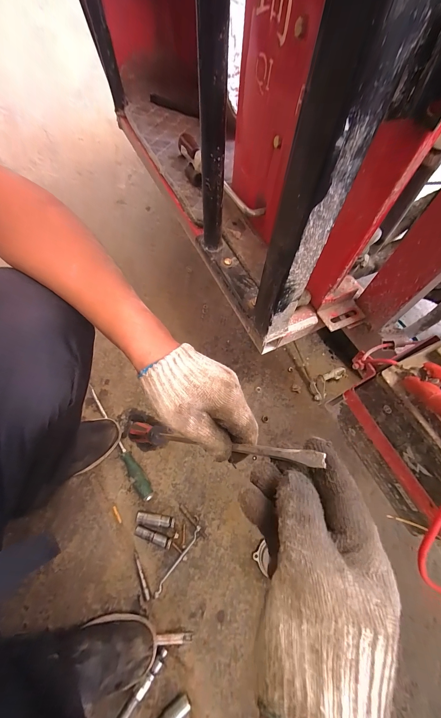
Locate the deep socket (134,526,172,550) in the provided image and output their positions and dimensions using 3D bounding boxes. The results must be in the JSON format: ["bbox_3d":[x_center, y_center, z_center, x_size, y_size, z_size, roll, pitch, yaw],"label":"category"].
[{"bbox_3d":[-0.137,0.363,0.526,0.078,0.016,0.019,19,66,6],"label":"deep socket"}]

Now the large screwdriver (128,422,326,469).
[{"bbox_3d":[-0.042,0.101,0.329,0.024,0.365,0.028,31,62,-29],"label":"large screwdriver"}]

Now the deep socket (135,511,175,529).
[{"bbox_3d":[-0.135,0.335,0.538,0.079,0.017,0.020,9,65,2],"label":"deep socket"}]

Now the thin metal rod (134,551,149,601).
[{"bbox_3d":[-0.154,0.423,0.506,0.010,0.014,0.082,-22,68,-12],"label":"thin metal rod"}]

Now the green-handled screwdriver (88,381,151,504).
[{"bbox_3d":[-0.238,0.181,0.599,0.027,0.033,0.307,-32,71,-16],"label":"green-handled screwdriver"}]

